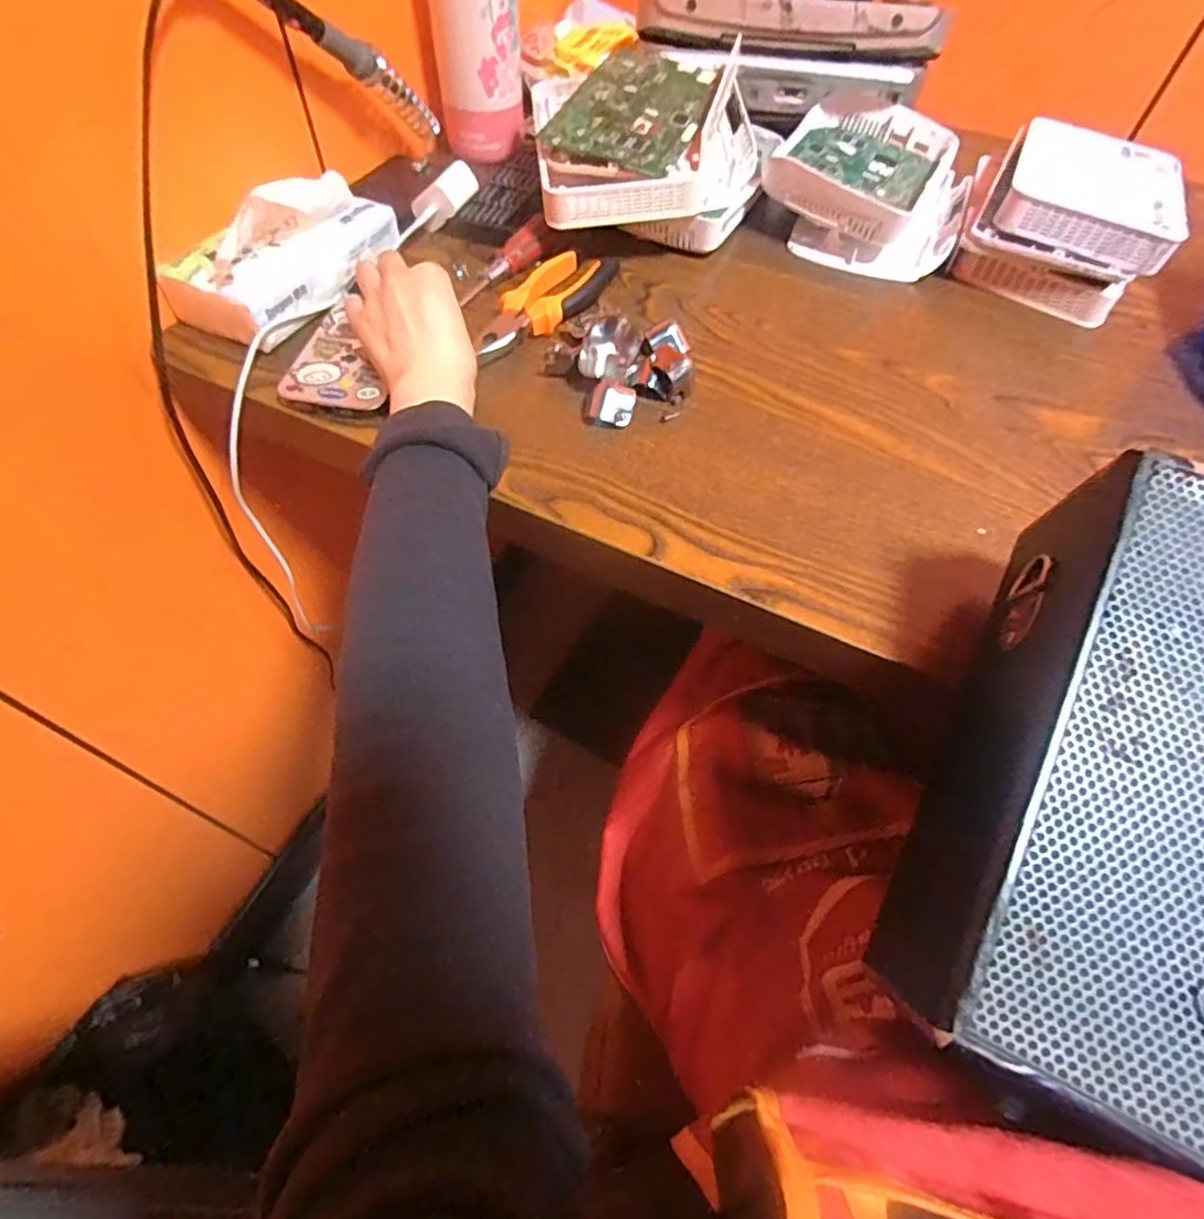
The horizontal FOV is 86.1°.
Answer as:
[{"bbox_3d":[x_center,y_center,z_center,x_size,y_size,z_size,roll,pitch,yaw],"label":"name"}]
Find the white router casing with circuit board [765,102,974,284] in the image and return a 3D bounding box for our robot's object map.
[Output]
[{"bbox_3d":[0.239,-0.379,0.577,0.163,0.064,0.196,21,58,11],"label":"white router casing with circuit board"}]

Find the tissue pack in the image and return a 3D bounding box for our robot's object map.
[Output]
[{"bbox_3d":[-0.224,-0.261,0.455,0.073,0.075,0.160,27,60,15],"label":"tissue pack"}]

